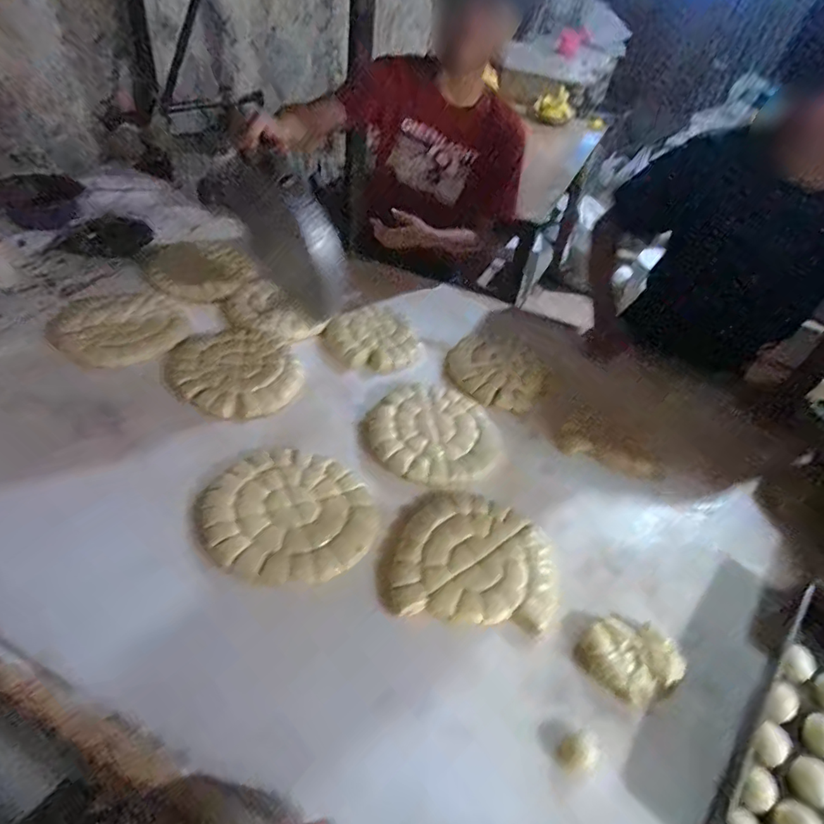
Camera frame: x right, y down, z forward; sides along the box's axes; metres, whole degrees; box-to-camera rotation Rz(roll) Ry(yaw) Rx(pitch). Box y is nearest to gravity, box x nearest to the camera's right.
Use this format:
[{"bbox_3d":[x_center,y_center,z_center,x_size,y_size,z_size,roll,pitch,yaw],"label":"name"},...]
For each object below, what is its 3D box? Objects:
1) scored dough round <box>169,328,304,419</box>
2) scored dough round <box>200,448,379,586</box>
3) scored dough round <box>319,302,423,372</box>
[{"bbox_3d":[-0.362,-0.088,1.051,0.236,0.023,0.258,3,48,-3],"label":"scored dough round"},{"bbox_3d":[-0.194,0.160,0.817,0.266,0.020,0.230,16,48,8],"label":"scored dough round"},{"bbox_3d":[-0.093,-0.172,1.171,0.204,0.026,0.238,-24,55,-25],"label":"scored dough round"}]

